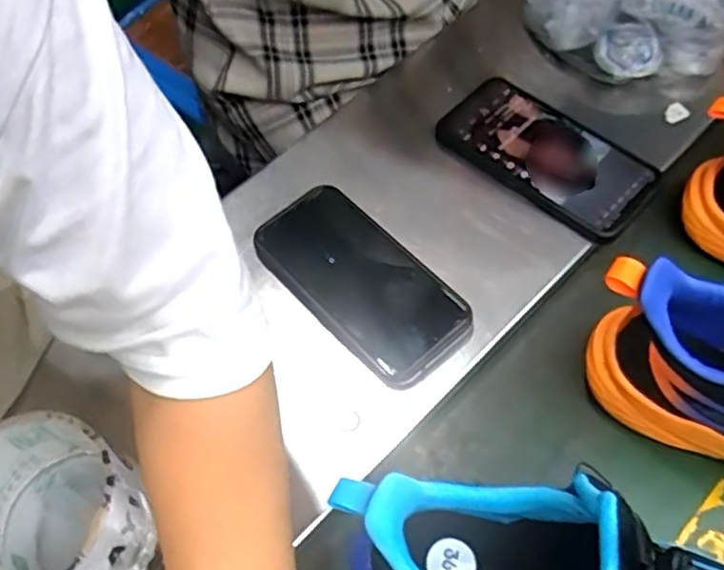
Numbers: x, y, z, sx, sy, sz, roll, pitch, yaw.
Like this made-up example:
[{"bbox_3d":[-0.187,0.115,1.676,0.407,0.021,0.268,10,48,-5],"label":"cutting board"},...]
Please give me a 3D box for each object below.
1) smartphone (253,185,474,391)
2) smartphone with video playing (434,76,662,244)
[{"bbox_3d":[-0.002,-0.003,0.482,0.083,0.017,0.162,-38,65,-21],"label":"smartphone"},{"bbox_3d":[0.139,-0.103,0.523,0.167,0.011,0.080,39,69,22],"label":"smartphone with video playing"}]

